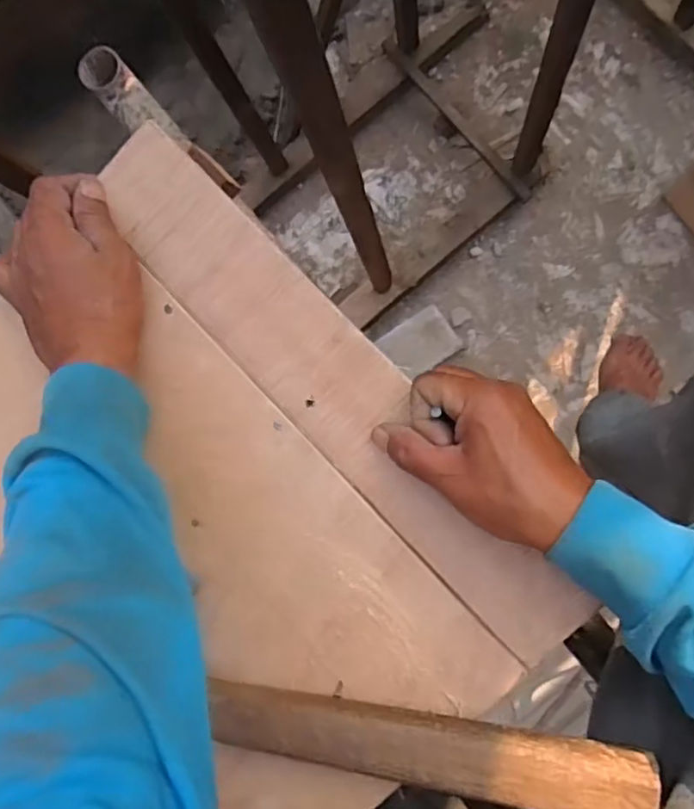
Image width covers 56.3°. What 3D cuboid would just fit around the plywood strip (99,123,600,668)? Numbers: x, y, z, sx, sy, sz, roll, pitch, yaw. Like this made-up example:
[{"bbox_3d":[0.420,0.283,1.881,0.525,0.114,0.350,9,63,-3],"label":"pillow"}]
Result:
[{"bbox_3d":[-0.011,-0.011,0.396,0.069,0.011,0.393,-41,84,1],"label":"plywood strip"}]

